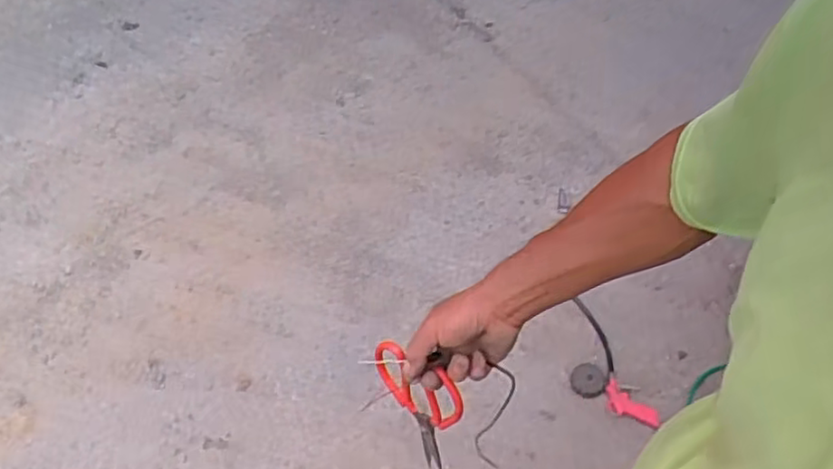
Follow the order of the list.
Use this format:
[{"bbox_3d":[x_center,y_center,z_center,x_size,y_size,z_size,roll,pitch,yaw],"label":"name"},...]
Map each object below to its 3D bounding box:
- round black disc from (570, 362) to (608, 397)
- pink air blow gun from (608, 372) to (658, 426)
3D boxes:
[{"bbox_3d":[0.385,0.328,1.538,0.078,0.016,0.081,-1,55,1],"label":"round black disc"},{"bbox_3d":[0.478,0.365,1.515,0.121,0.022,0.096,19,57,14],"label":"pink air blow gun"}]

